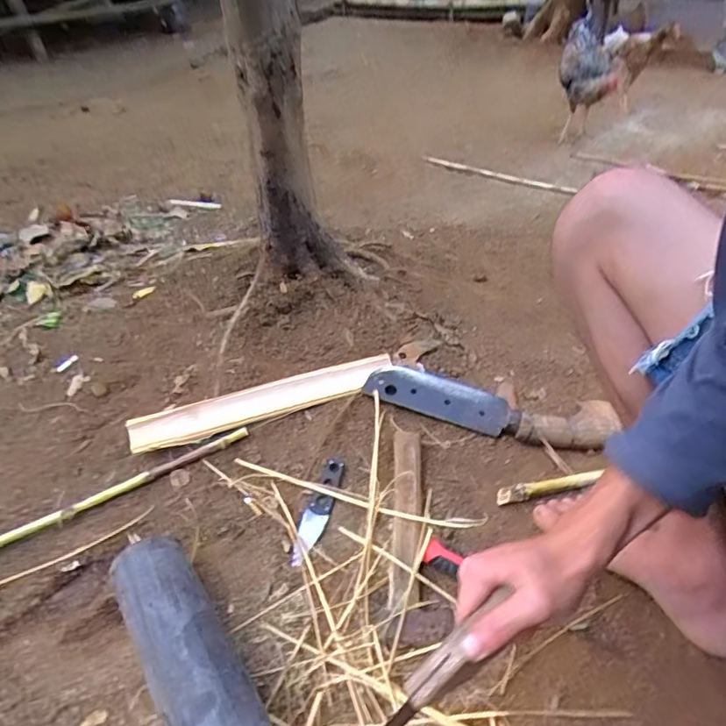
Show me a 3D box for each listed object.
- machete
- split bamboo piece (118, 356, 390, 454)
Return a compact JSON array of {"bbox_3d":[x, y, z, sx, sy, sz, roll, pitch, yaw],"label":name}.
[{"bbox_3d":[0.185,0.060,0.793,0.355,0.036,0.097,8,39,11],"label":"machete"},{"bbox_3d":[-0.139,0.060,0.799,0.392,0.042,0.053,-14,40,-16],"label":"split bamboo piece"}]

